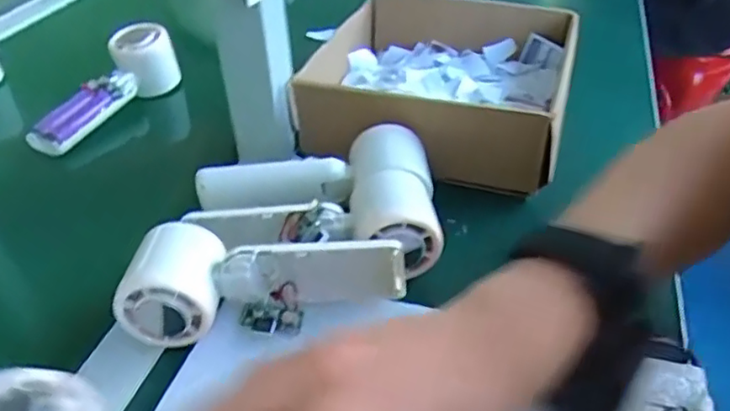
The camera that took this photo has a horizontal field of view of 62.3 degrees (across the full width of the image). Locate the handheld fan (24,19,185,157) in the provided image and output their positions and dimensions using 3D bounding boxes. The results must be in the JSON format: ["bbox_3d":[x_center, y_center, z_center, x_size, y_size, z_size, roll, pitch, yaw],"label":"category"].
[{"bbox_3d":[-0.249,-0.109,0.584,0.053,0.053,0.164,21,56,26],"label":"handheld fan"}]

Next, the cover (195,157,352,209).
[{"bbox_3d":[-0.066,-0.016,0.437,0.109,0.032,0.013,-2,39,0],"label":"cover"}]

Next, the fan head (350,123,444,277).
[{"bbox_3d":[0.019,-0.009,0.422,0.055,0.048,0.107,-3,39,-1],"label":"fan head"}]

